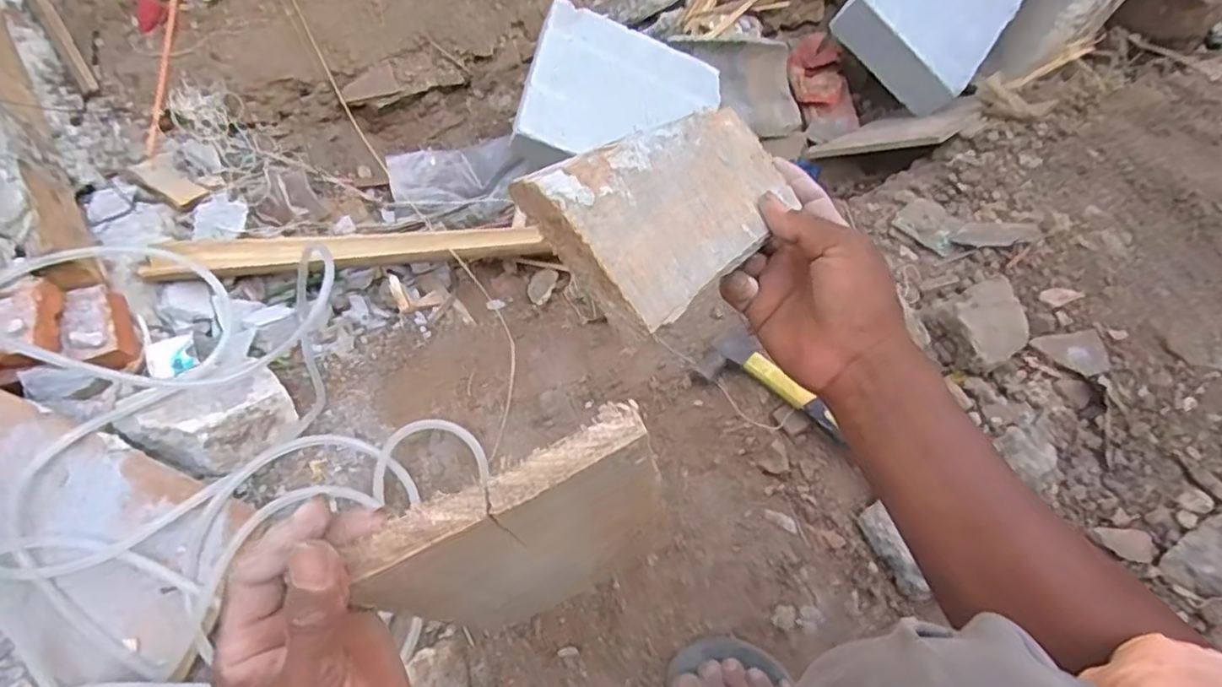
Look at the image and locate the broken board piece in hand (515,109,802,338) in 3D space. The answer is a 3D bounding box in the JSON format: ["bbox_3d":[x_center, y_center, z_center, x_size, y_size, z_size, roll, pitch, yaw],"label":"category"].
[{"bbox_3d":[0.039,-0.076,0.352,0.086,0.014,0.188,53,44,-1],"label":"broken board piece in hand"}]

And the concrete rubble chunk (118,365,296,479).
[{"bbox_3d":[-0.388,0.080,0.648,0.134,0.059,0.082,-29,68,-15],"label":"concrete rubble chunk"}]

